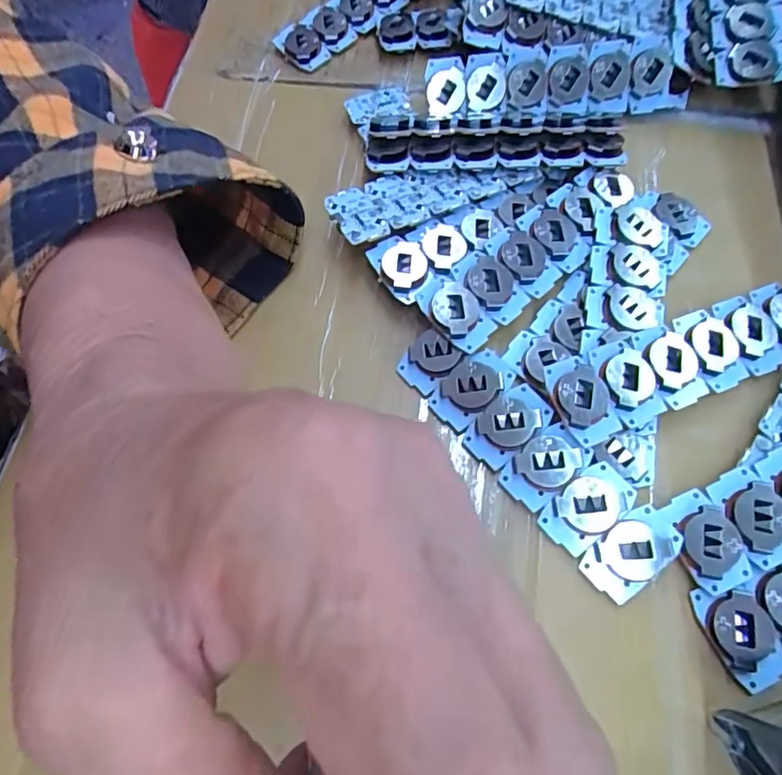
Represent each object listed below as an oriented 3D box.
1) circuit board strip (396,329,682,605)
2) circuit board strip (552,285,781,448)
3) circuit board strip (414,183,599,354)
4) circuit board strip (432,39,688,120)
[{"bbox_3d":[0.046,0.020,0.183,0.029,0.006,0.104,-38,69,-13],"label":"circuit board strip"},{"bbox_3d":[0.104,-0.010,0.192,0.105,0.005,0.028,-20,79,-13],"label":"circuit board strip"},{"bbox_3d":[0.050,-0.048,0.209,0.087,0.005,0.028,-38,82,-18],"label":"circuit board strip"},{"bbox_3d":[0.074,-0.137,0.247,0.114,0.010,0.031,-4,104,2],"label":"circuit board strip"}]

